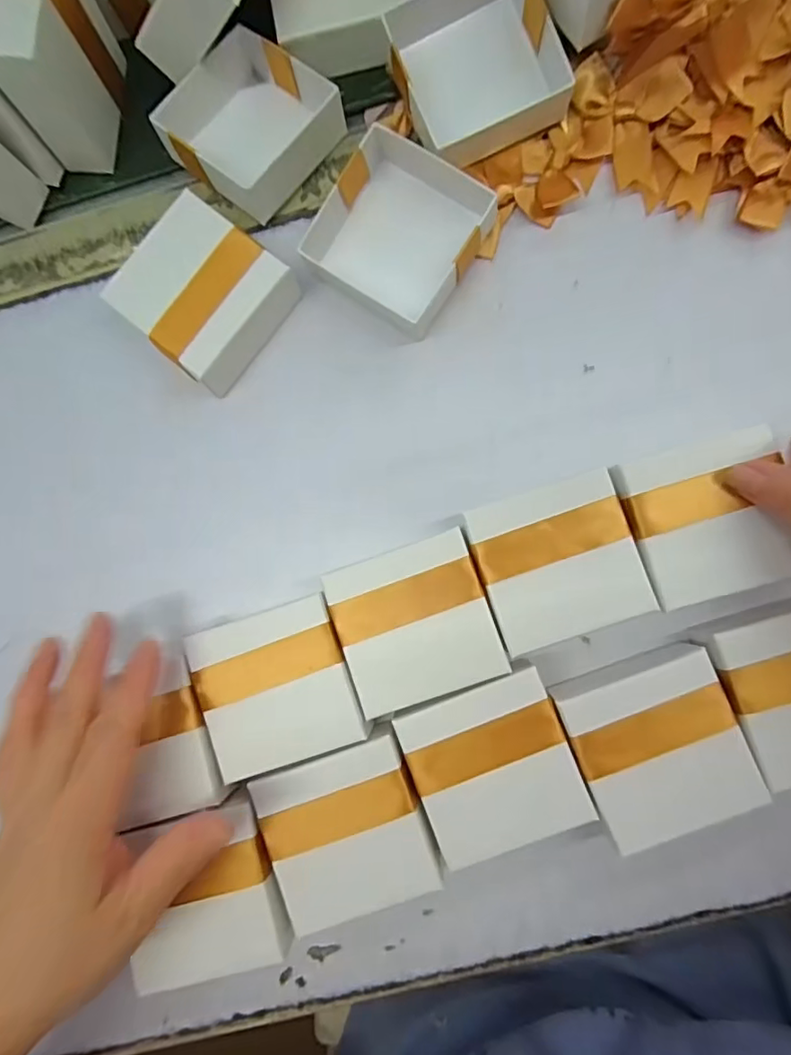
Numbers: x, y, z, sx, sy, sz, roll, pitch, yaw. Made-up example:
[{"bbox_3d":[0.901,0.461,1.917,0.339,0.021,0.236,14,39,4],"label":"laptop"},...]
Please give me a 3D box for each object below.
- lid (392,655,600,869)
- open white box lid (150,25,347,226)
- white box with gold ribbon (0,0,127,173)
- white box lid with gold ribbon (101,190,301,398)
[{"bbox_3d":[0.044,0.107,0.255,0.069,0.022,0.070,-21,85,2],"label":"lid"},{"bbox_3d":[-0.075,-0.211,0.286,0.074,0.027,0.073,40,89,6],"label":"open white box lid"},{"bbox_3d":[-0.168,-0.233,0.274,0.027,0.068,0.072,2,86,4],"label":"white box with gold ribbon"},{"bbox_3d":[-0.096,-0.117,0.278,0.066,0.027,0.068,41,89,6],"label":"white box lid with gold ribbon"}]

